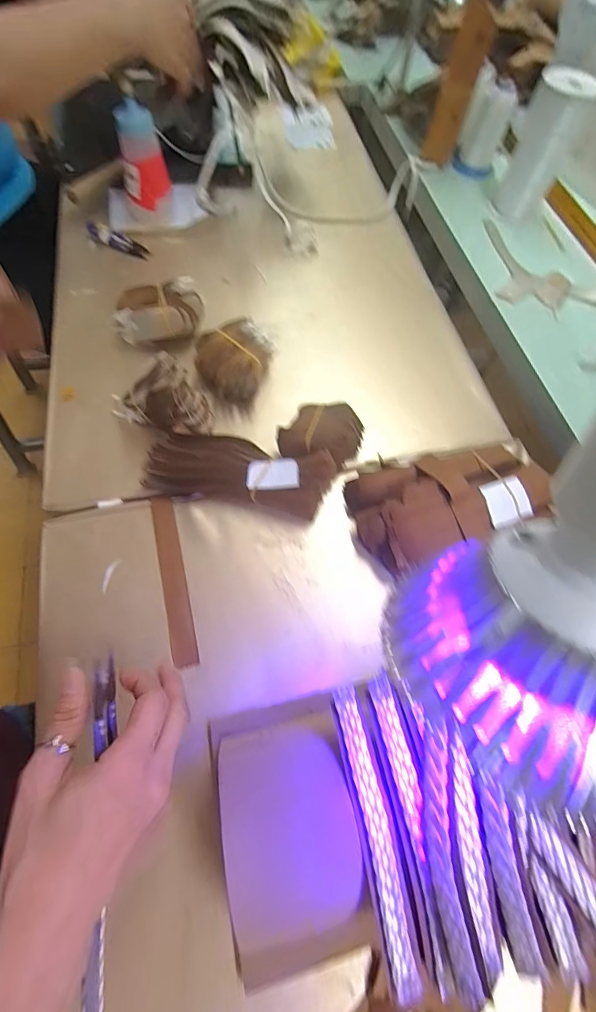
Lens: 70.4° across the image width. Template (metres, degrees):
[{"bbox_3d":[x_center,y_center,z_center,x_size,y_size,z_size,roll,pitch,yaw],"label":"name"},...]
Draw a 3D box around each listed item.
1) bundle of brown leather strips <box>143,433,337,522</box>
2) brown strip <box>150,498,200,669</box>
[{"bbox_3d":[-0.059,-0.036,0.428,0.186,0.047,0.064,10,63,1],"label":"bundle of brown leather strips"},{"bbox_3d":[-0.118,0.064,0.398,0.022,0.004,0.168,-13,66,-11],"label":"brown strip"}]

